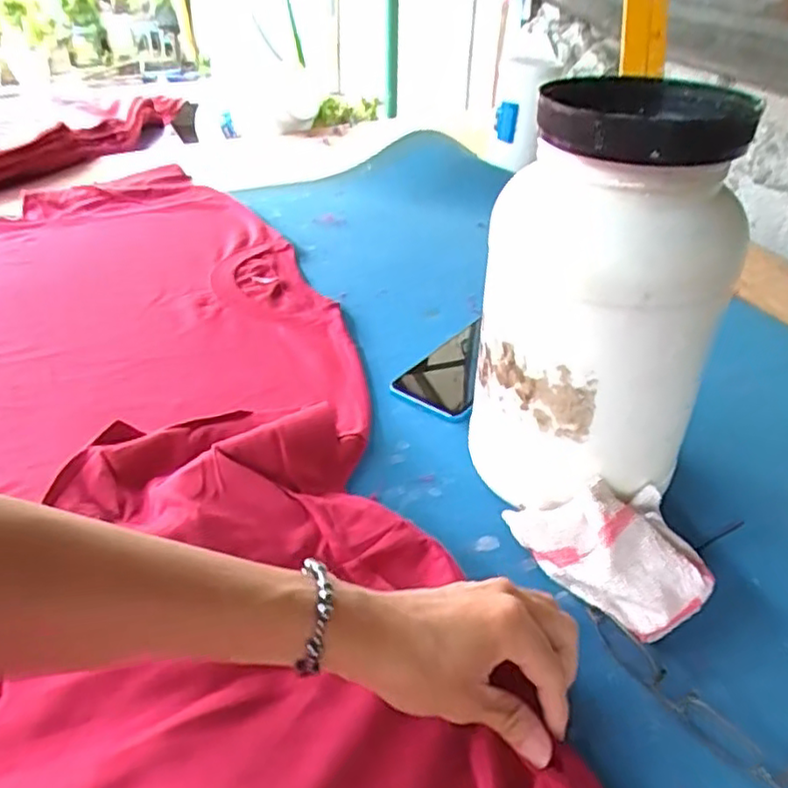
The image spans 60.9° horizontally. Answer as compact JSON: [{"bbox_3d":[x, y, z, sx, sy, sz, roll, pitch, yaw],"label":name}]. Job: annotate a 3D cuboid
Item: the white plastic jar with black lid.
[{"bbox_3d":[0.133,-0.045,0.438,0.117,0.279,0.119,1,36,-1],"label":"white plastic jar with black lid"}]

